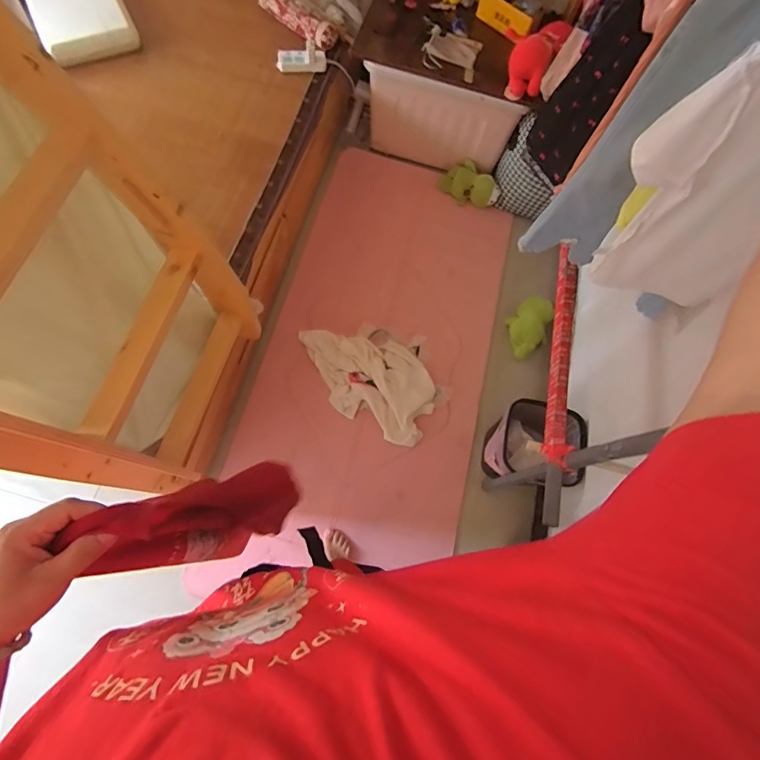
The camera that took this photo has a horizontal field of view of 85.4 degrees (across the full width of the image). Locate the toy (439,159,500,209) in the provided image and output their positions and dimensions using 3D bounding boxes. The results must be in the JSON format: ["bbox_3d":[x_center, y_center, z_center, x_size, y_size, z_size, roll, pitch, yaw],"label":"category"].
[{"bbox_3d":[0.370,-0.799,1.697,0.249,0.106,0.117,28,71,8],"label":"toy"}]

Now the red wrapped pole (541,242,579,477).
[{"bbox_3d":[0.412,-0.073,0.929,0.041,0.045,0.554,13,69,2],"label":"red wrapped pole"}]

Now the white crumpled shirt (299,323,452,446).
[{"bbox_3d":[-0.029,-0.041,1.451,0.540,0.051,0.375,30,71,9],"label":"white crumpled shirt"}]

